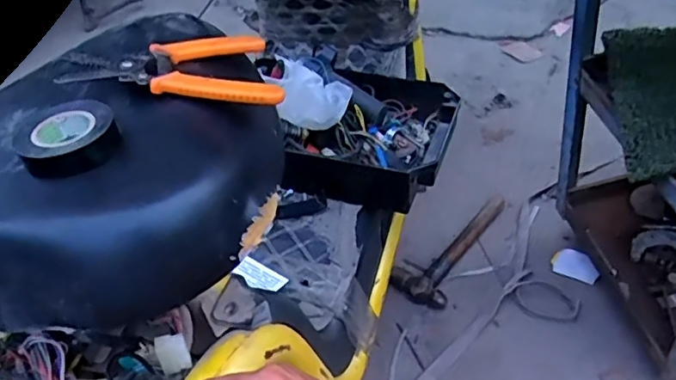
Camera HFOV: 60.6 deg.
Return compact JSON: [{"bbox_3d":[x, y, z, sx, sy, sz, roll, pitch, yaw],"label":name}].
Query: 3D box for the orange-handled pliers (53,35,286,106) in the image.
[{"bbox_3d":[-0.121,-0.087,0.427,0.144,0.030,0.094,-16,44,-7],"label":"orange-handled pliers"}]

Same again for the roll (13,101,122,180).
[{"bbox_3d":[-0.174,-0.033,0.376,0.058,0.022,0.058,-12,44,-2],"label":"roll"}]

